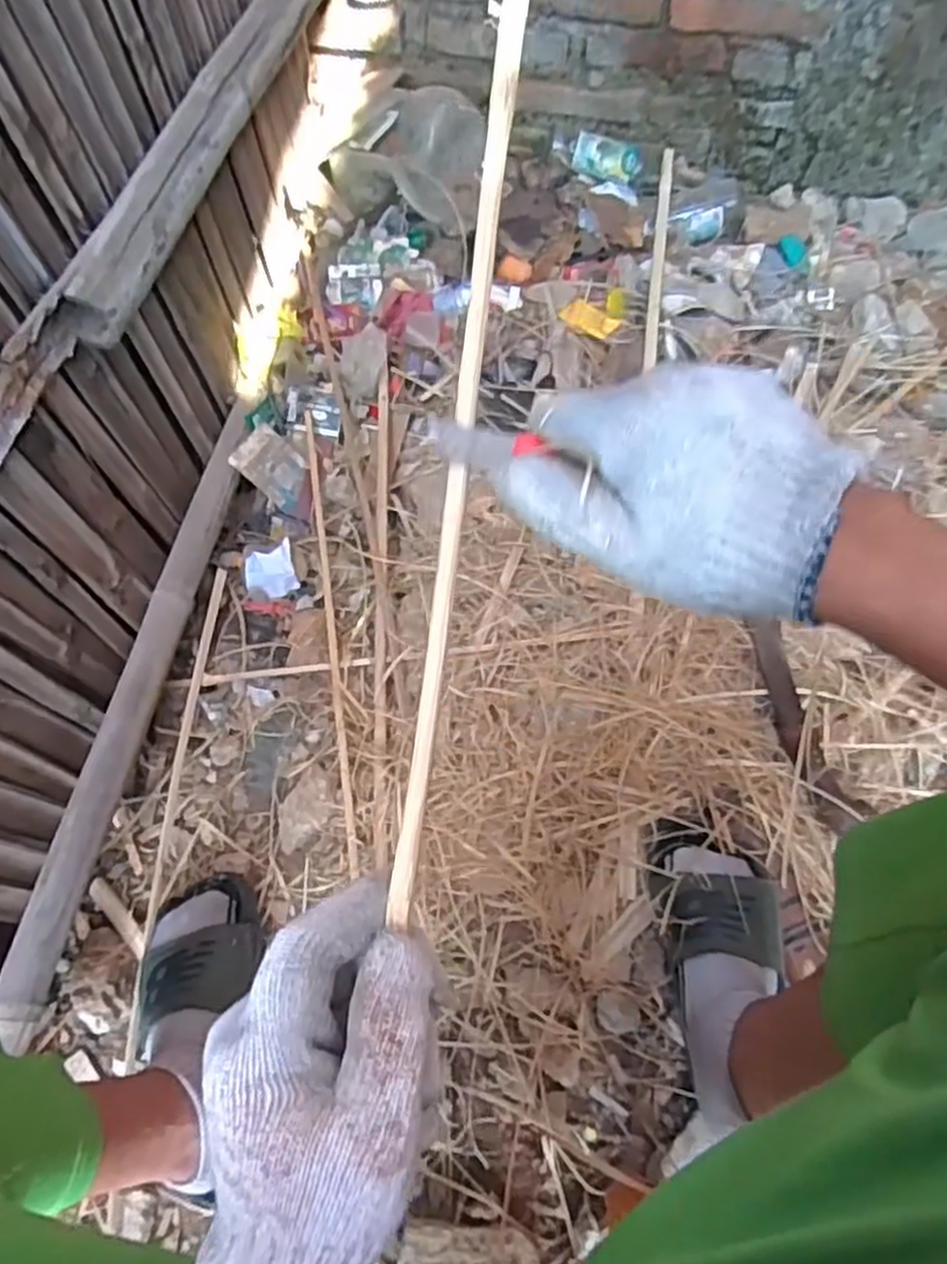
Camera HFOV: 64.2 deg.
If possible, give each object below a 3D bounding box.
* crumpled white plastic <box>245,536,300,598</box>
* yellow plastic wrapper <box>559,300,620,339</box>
[{"bbox_3d":[-0.255,-0.077,0.945,0.065,0.040,0.055,-10,62,-4],"label":"crumpled white plastic"},{"bbox_3d":[0.163,-0.437,1.055,0.076,0.008,0.042,32,83,4],"label":"yellow plastic wrapper"}]

